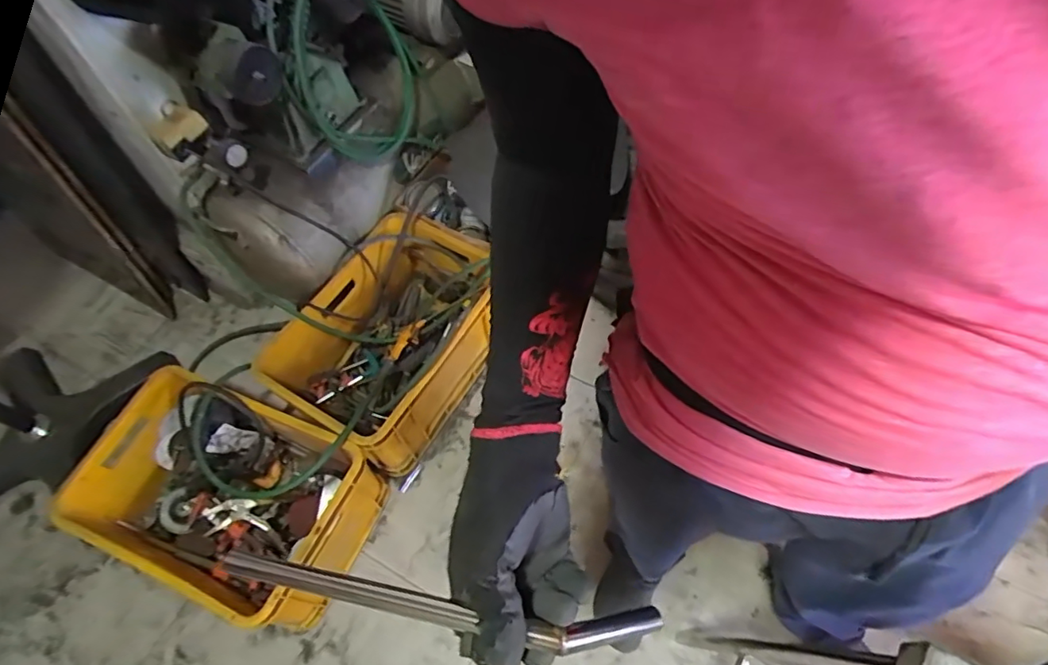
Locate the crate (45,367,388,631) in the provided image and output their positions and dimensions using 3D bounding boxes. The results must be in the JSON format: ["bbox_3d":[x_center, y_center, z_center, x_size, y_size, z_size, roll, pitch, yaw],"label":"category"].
[{"bbox_3d":[-0.620,0.336,1.188,0.546,0.273,0.357,20,63,16],"label":"crate"}]

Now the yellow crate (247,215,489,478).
[{"bbox_3d":[-0.300,0.008,1.374,0.362,0.262,0.533,28,65,18],"label":"yellow crate"}]

